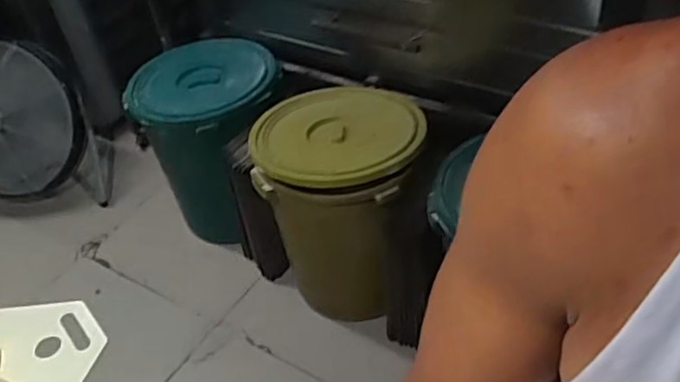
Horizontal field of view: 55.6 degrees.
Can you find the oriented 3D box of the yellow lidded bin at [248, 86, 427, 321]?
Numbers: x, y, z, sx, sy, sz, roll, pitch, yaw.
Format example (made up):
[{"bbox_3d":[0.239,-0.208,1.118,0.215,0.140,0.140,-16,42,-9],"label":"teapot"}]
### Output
[{"bbox_3d":[0.017,0.023,1.761,0.390,0.518,0.424,-3,41,3],"label":"yellow lidded bin"}]

